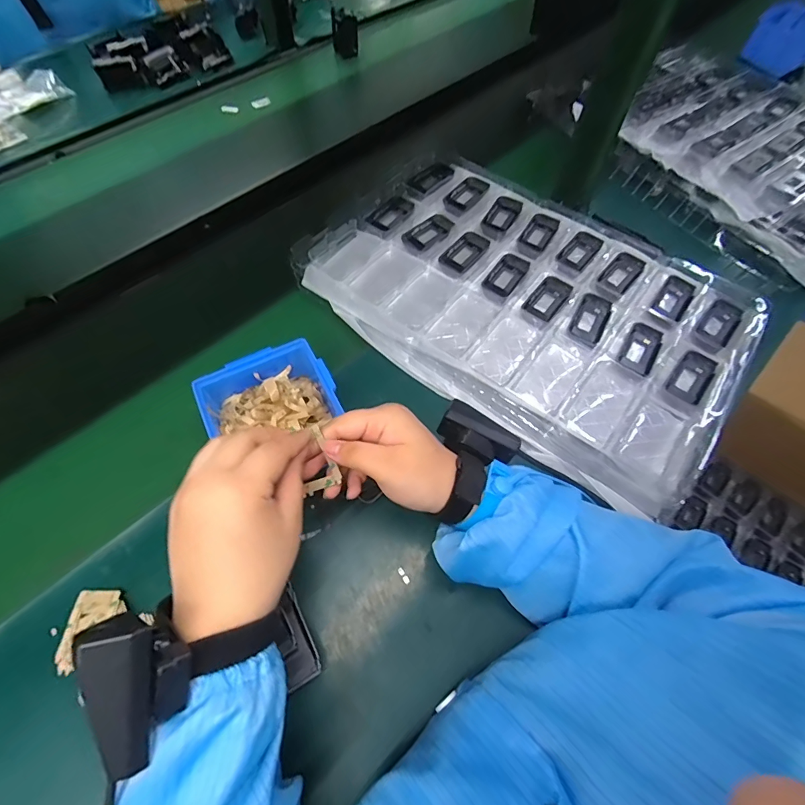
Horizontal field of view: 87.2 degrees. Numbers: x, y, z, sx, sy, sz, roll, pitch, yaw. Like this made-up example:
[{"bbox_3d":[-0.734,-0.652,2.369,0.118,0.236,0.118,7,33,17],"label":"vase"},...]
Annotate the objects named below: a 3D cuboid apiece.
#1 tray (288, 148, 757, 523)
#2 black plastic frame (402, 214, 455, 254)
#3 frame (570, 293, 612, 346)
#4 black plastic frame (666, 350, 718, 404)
[{"bbox_3d":[0.147,-0.128,0.528,0.504,0.049,0.322,35,66,18],"label":"tray"},{"bbox_3d":[0.034,-0.224,0.559,0.076,0.008,0.044,-38,68,-19],"label":"black plastic frame"},{"bbox_3d":[0.222,-0.099,0.499,0.035,0.006,0.077,28,64,14],"label":"frame"},{"bbox_3d":[0.322,-0.028,0.468,0.038,0.016,0.071,35,66,17],"label":"black plastic frame"}]

